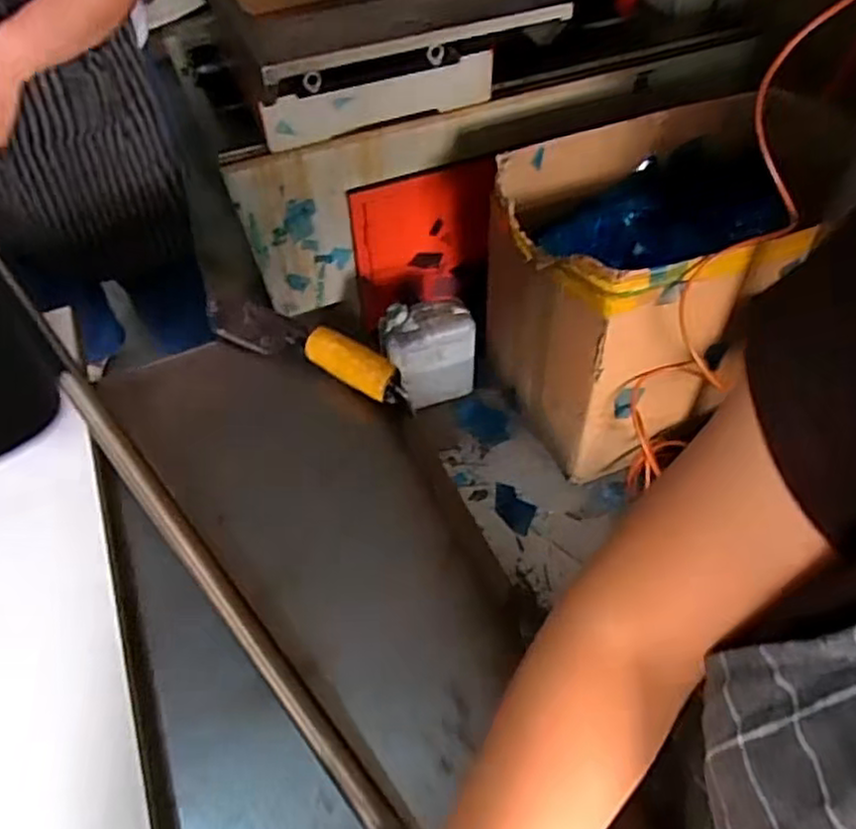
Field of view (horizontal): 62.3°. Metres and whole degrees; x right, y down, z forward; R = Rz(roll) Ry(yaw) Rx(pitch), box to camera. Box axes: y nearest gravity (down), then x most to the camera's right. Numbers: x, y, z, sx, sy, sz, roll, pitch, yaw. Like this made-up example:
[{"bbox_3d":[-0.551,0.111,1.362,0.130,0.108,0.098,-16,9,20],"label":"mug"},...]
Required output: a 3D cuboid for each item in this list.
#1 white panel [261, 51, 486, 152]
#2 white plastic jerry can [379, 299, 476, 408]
[{"bbox_3d":[-0.083,-0.608,1.372,0.487,0.124,0.016,-22,73,-18],"label":"white panel"},{"bbox_3d":[0.004,-0.138,1.580,0.203,0.228,0.103,-17,52,-11],"label":"white plastic jerry can"}]

